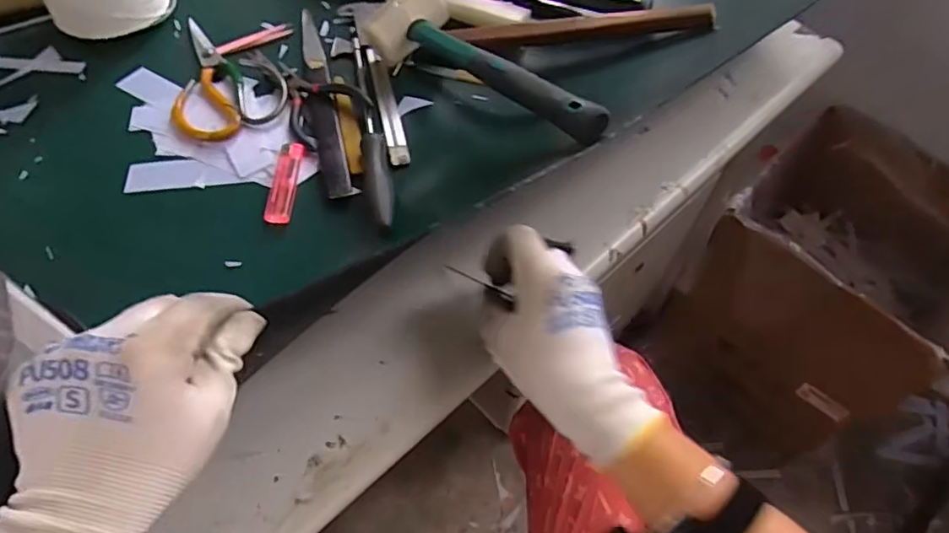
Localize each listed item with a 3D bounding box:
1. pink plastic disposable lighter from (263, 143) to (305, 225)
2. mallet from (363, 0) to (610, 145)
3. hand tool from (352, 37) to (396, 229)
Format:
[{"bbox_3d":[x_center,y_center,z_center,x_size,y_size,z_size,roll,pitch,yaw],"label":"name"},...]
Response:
[{"bbox_3d":[-0.159,-0.071,0.489,0.021,0.010,0.080,2,57,1],"label":"pink plastic disposable lighter"},{"bbox_3d":[0.004,-0.165,0.468,0.072,0.051,0.269,-31,49,-19],"label":"mallet"},{"bbox_3d":[-0.092,-0.132,0.515,0.021,0.022,0.250,-9,58,-6],"label":"hand tool"}]

